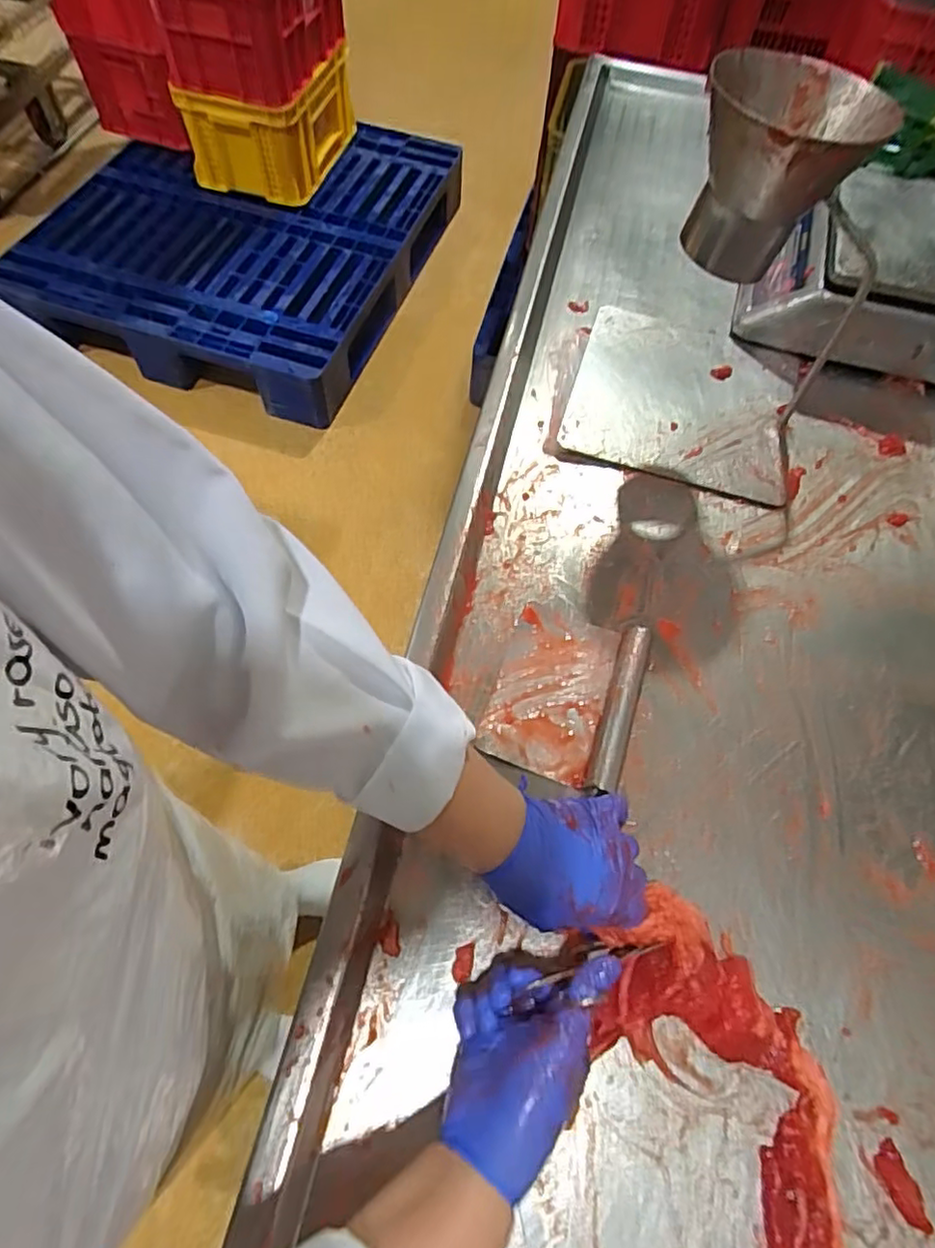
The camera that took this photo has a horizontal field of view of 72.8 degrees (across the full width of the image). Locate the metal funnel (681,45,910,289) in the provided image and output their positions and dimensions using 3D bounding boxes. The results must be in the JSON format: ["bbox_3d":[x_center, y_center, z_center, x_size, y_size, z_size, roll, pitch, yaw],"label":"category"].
[{"bbox_3d":[0.251,-0.374,0.532,0.127,0.123,0.136,1,63,-2],"label":"metal funnel"}]

